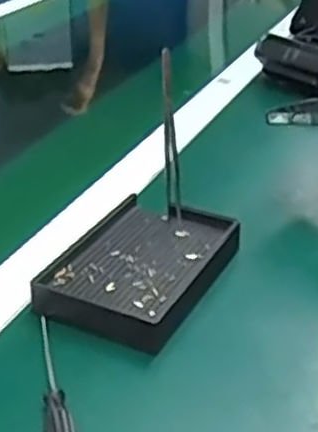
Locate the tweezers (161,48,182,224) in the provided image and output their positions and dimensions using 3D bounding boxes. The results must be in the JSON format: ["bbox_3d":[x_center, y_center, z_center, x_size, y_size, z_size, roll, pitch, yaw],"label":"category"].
[{"bbox_3d":[0.009,-0.049,0.507,0.011,0.123,0.010,-9,31,-13],"label":"tweezers"}]

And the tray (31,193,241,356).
[{"bbox_3d":[-0.014,0.037,0.495,0.097,0.026,0.139,12,33,22],"label":"tray"}]

